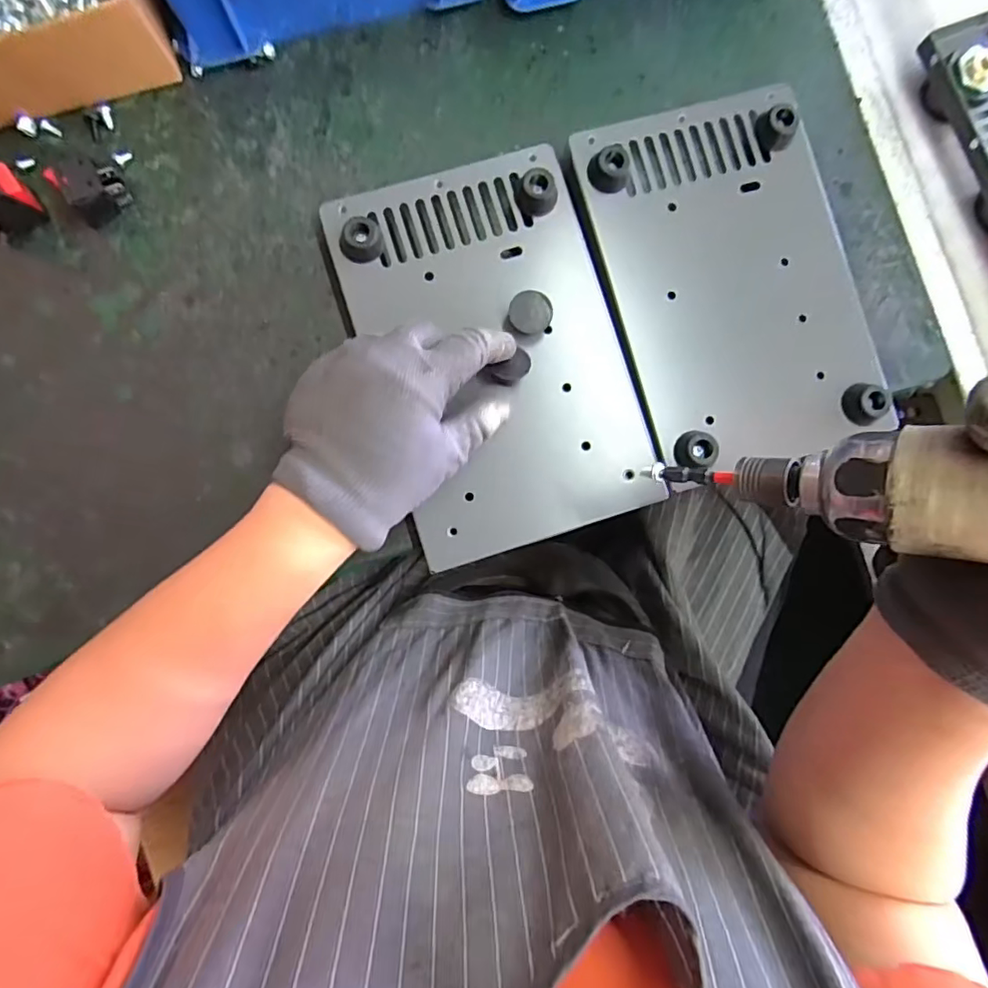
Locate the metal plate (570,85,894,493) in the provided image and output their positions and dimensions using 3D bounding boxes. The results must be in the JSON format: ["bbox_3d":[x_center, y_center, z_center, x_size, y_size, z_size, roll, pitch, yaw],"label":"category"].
[{"bbox_3d":[0.148,-0.132,0.353,0.140,0.027,0.223,-18,87,-3],"label":"metal plate"}]

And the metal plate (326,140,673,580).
[{"bbox_3d":[0.000,-0.085,0.336,0.145,0.028,0.224,-18,84,-2],"label":"metal plate"}]

